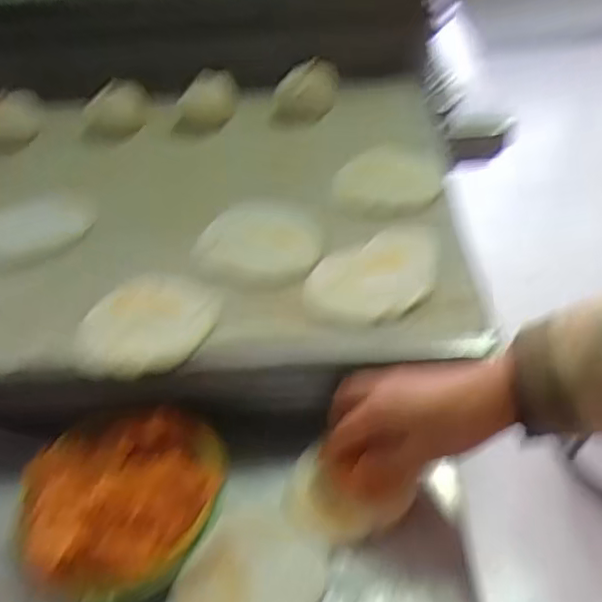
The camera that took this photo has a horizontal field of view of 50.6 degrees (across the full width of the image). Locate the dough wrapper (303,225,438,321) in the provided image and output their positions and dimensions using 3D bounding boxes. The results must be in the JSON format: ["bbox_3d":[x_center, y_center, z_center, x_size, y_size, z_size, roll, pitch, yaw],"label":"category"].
[{"bbox_3d":[0.059,-0.021,0.493,0.115,0.006,0.079,-26,50,-16],"label":"dough wrapper"}]

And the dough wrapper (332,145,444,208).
[{"bbox_3d":[0.080,-0.118,0.584,0.095,0.011,0.099,2,44,8],"label":"dough wrapper"}]

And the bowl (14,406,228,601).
[{"bbox_3d":[-0.124,0.138,0.431,0.138,0.042,0.141,-3,42,3],"label":"bowl"}]

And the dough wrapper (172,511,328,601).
[{"bbox_3d":[-0.033,0.179,0.403,0.078,0.008,0.093,30,49,15],"label":"dough wrapper"}]

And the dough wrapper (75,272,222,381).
[{"bbox_3d":[-0.115,0.013,0.476,0.092,0.011,0.098,-3,43,3],"label":"dough wrapper"}]

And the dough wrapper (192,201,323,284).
[{"bbox_3d":[-0.035,-0.051,0.534,0.101,0.005,0.091,0,50,2],"label":"dough wrapper"}]

